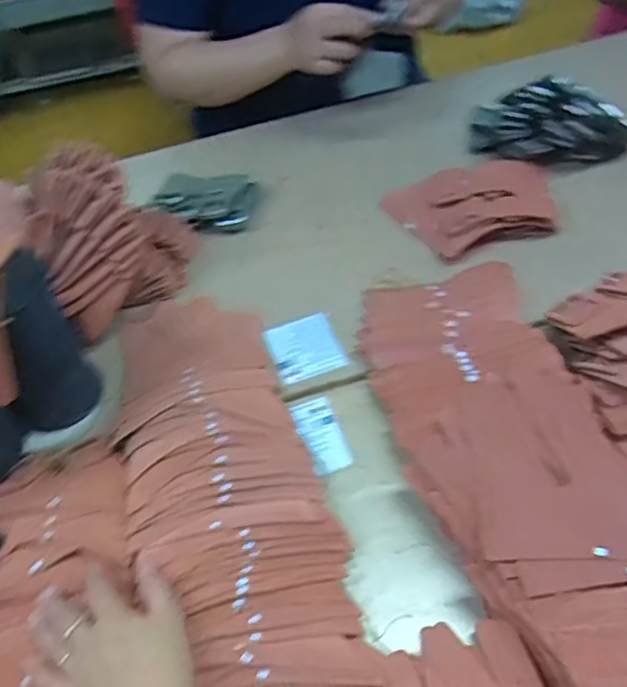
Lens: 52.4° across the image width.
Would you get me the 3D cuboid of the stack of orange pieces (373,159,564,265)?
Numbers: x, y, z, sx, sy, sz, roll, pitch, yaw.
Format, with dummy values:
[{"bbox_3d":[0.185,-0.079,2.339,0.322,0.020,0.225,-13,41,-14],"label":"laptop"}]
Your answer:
[{"bbox_3d":[0.209,-0.175,0.803,0.209,0.046,0.141,-16,50,-5],"label":"stack of orange pieces"}]

